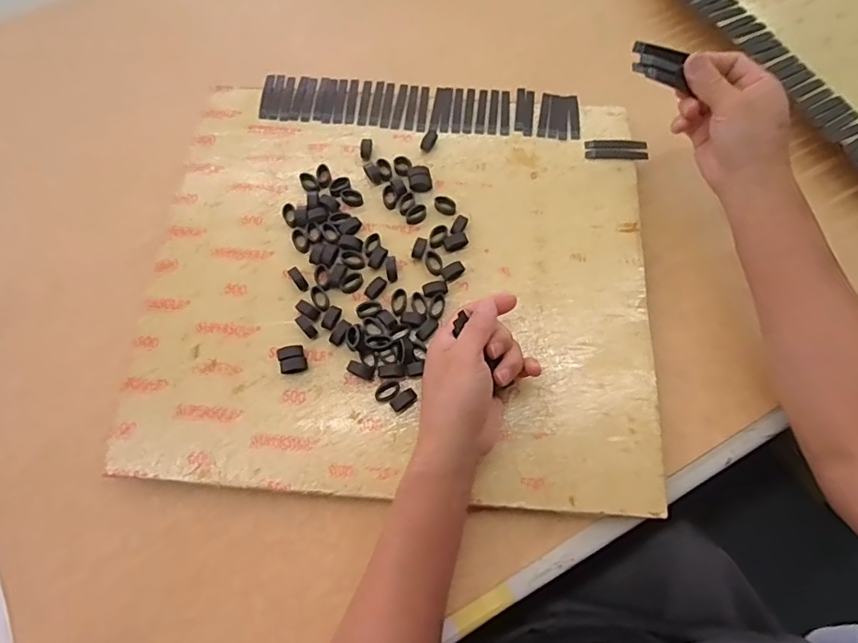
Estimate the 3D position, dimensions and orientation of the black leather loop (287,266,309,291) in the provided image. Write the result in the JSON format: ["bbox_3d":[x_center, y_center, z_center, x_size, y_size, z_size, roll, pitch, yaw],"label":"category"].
[{"bbox_3d":[-0.116,-0.037,0.455,0.010,0.006,0.026,-35,73,-13],"label":"black leather loop"}]

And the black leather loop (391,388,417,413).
[{"bbox_3d":[-0.020,0.065,0.418,0.022,0.007,0.012,-35,73,-13],"label":"black leather loop"}]

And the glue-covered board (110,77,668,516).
[{"bbox_3d":[-0.018,-0.058,0.464,0.420,0.015,0.408,3,69,2],"label":"glue-covered board"}]

